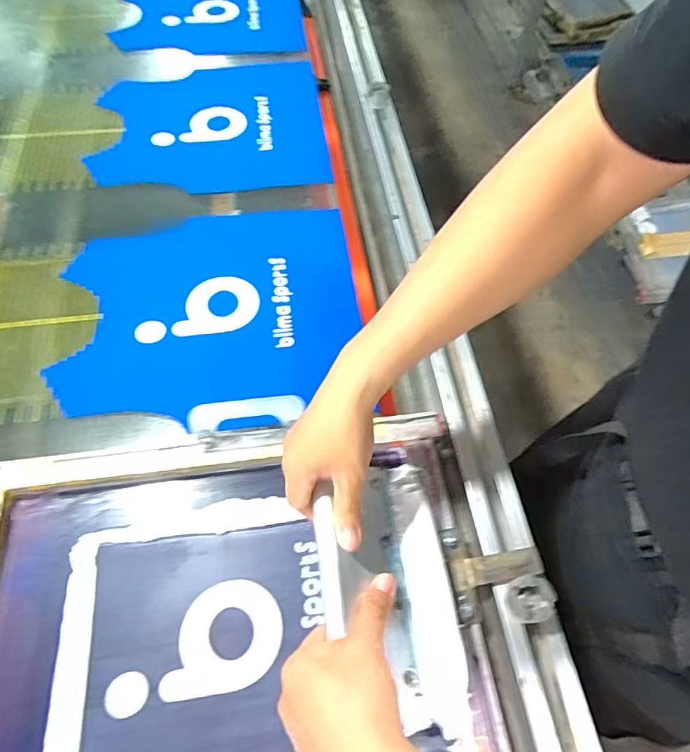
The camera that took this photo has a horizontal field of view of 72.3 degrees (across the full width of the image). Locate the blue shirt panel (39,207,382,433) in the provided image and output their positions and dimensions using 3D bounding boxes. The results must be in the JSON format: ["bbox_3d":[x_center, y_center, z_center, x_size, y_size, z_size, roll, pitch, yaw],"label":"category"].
[{"bbox_3d":[-0.175,-0.098,0.622,0.369,0.010,0.319,-2,62,-1],"label":"blue shirt panel"}]

